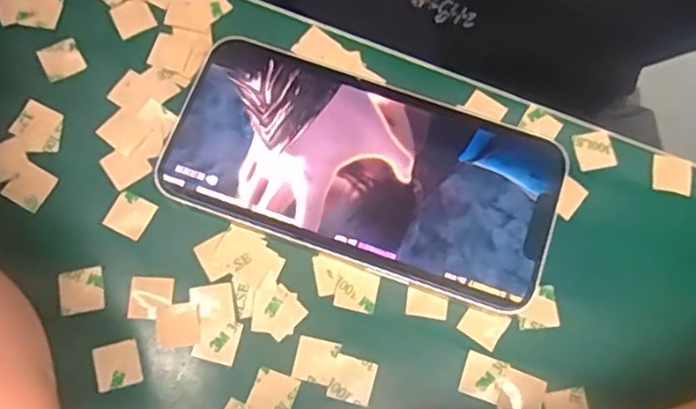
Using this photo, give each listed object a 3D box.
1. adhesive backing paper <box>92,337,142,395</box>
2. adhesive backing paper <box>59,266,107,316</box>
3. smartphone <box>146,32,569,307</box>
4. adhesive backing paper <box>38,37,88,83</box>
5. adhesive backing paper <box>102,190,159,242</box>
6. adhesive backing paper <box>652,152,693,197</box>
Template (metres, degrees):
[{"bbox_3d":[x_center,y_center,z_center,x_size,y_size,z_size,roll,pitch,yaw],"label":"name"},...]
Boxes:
[{"bbox_3d":[-0.081,0.056,0.225,0.015,0.004,0.015,-15,77,-7],"label":"adhesive backing paper"},{"bbox_3d":[-0.096,0.031,0.232,0.015,0.004,0.016,-10,73,-11],"label":"adhesive backing paper"},{"bbox_3d":[0.006,-0.014,0.246,0.142,0.008,0.071,19,74,3],"label":"smartphone"},{"bbox_3d":[-0.114,-0.058,0.256,0.015,0.004,0.015,-29,79,-10],"label":"adhesive backing paper"},{"bbox_3d":[-0.081,0.004,0.241,0.015,0.004,0.015,26,71,5],"label":"adhesive backing paper"},{"bbox_3d":[0.129,-0.012,0.256,0.015,0.004,0.015,13,75,0],"label":"adhesive backing paper"}]

